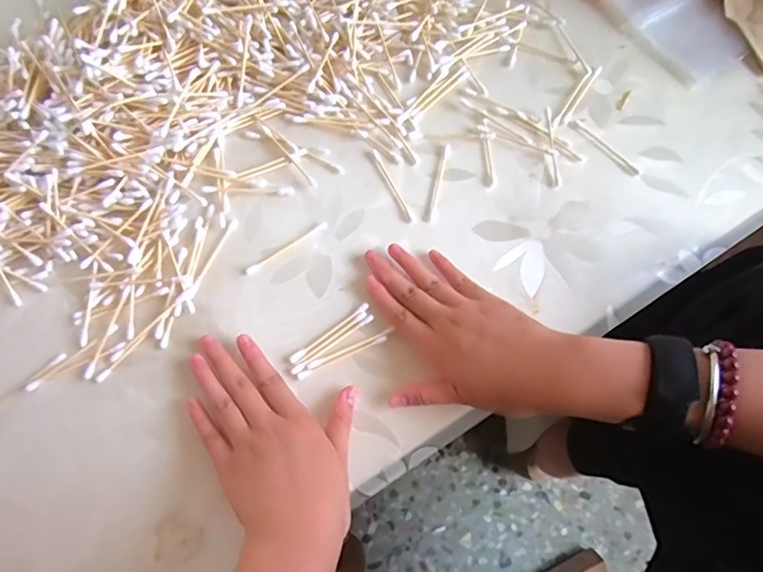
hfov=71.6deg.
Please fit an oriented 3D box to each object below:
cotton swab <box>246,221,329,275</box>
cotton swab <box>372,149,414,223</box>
[{"bbox_3d":[-0.070,-0.029,0.399,0.069,0.005,0.005,-34,78,-11],"label":"cotton swab"},{"bbox_3d":[0.009,-0.080,0.417,0.006,0.004,0.067,-26,76,-9],"label":"cotton swab"}]

